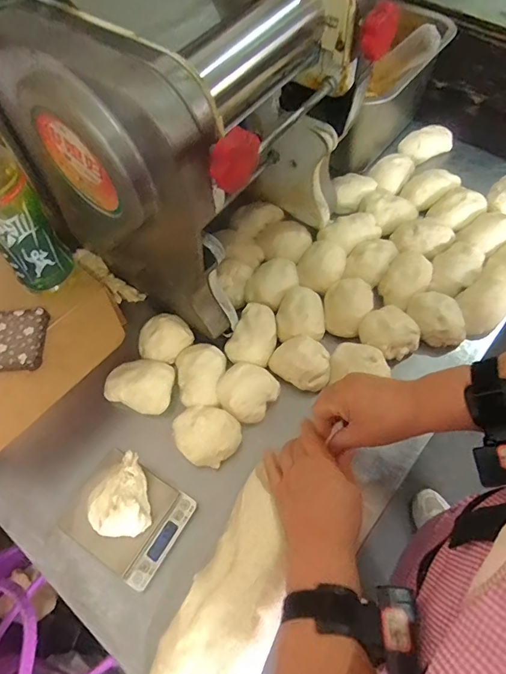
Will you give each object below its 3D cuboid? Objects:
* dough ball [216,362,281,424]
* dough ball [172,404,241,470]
[{"bbox_3d":[-0.007,0.065,0.548,0.068,0.038,0.068,-2,60,3],"label":"dough ball"},{"bbox_3d":[-0.055,0.114,0.527,0.073,0.042,0.067,-2,60,3],"label":"dough ball"}]

